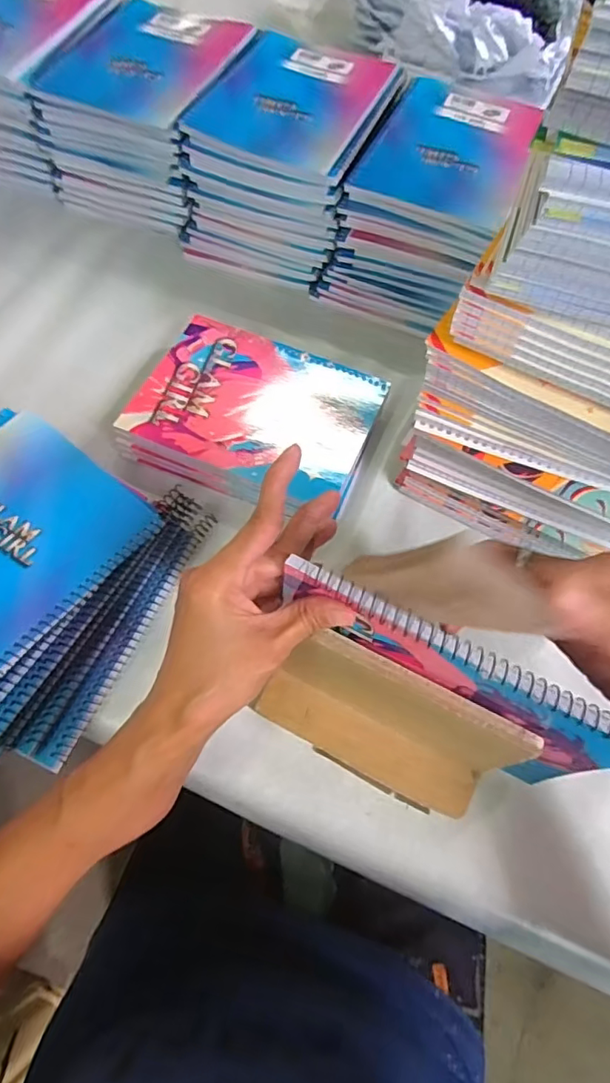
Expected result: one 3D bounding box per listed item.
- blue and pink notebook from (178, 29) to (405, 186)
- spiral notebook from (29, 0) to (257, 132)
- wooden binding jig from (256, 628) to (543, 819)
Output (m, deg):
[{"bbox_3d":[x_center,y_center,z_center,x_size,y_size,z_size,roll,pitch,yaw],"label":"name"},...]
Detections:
[{"bbox_3d":[-0.009,-0.429,0.528,0.154,0.007,0.200,23,66,8],"label":"blue and pink notebook"},{"bbox_3d":[-0.162,-0.496,0.555,0.171,0.008,0.195,18,65,6],"label":"spiral notebook"},{"bbox_3d":[0.045,0.117,0.345,0.158,0.112,0.052,27,67,10],"label":"wooden binding jig"}]

